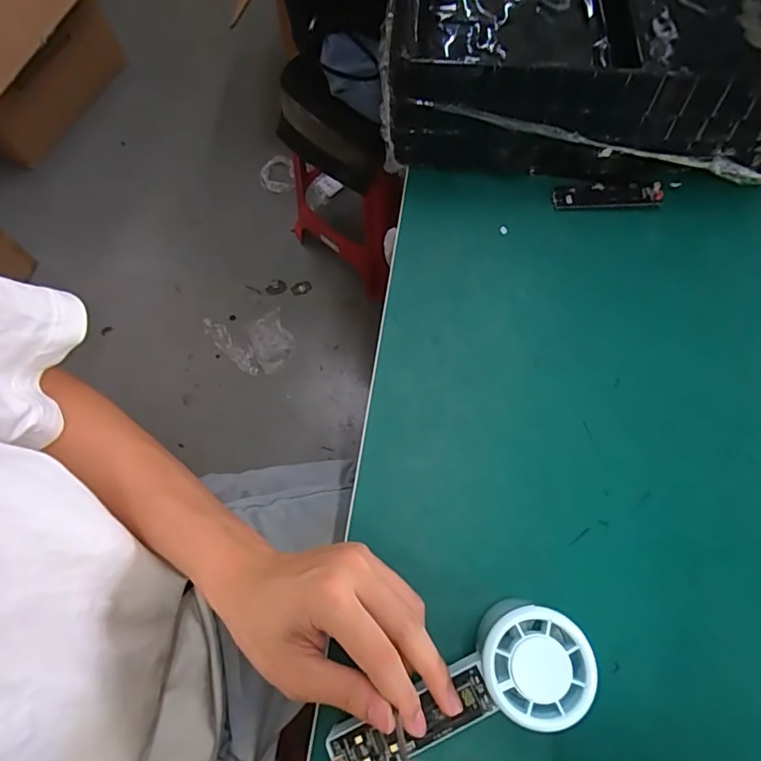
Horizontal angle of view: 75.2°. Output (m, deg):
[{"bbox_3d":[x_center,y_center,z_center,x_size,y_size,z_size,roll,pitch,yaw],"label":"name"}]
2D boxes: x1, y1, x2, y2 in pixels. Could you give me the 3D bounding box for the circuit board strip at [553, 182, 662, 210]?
[{"bbox_3d":[0.199,-0.162,0.434,0.092,0.004,0.020,-2,90,0],"label":"circuit board strip"}]

